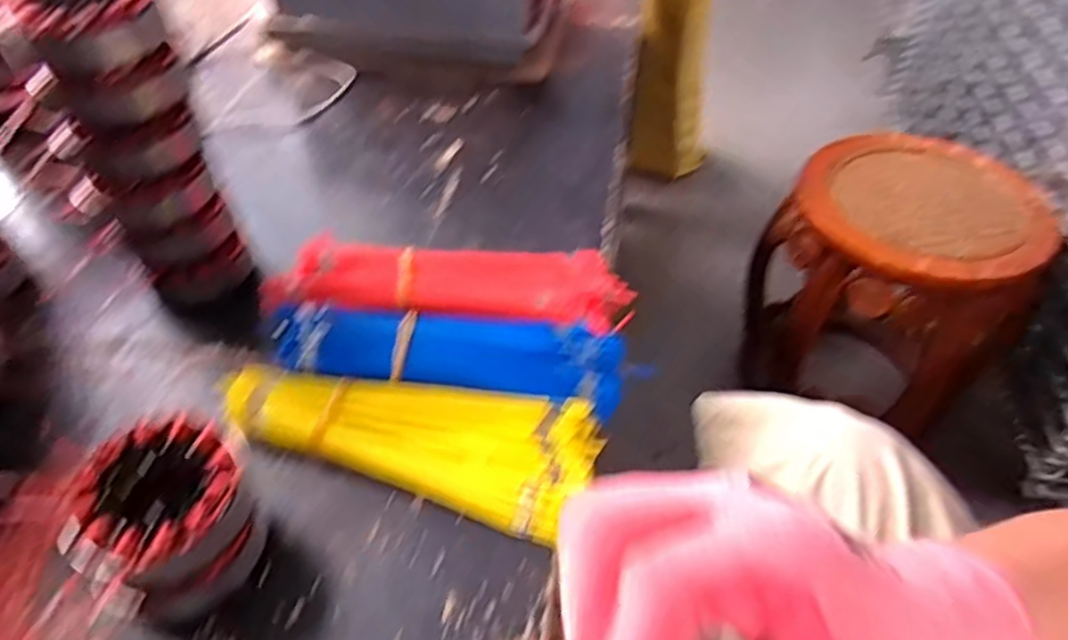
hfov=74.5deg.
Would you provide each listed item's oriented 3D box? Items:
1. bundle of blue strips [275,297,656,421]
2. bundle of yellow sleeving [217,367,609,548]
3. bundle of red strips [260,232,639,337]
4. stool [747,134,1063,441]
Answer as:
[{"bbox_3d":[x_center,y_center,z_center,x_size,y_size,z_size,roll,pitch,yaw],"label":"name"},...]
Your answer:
[{"bbox_3d":[-0.062,0.025,0.503,0.256,0.035,0.071,7,46,6],"label":"bundle of blue strips"},{"bbox_3d":[-0.080,0.069,0.465,0.234,0.031,0.087,14,47,13],"label":"bundle of yellow sleeving"},{"bbox_3d":[-0.065,-0.028,0.554,0.268,0.034,0.077,5,46,4],"label":"bundle of red strips"},{"bbox_3d":[0.517,-0.035,1.063,0.297,0.399,0.299,28,52,24],"label":"stool"}]

